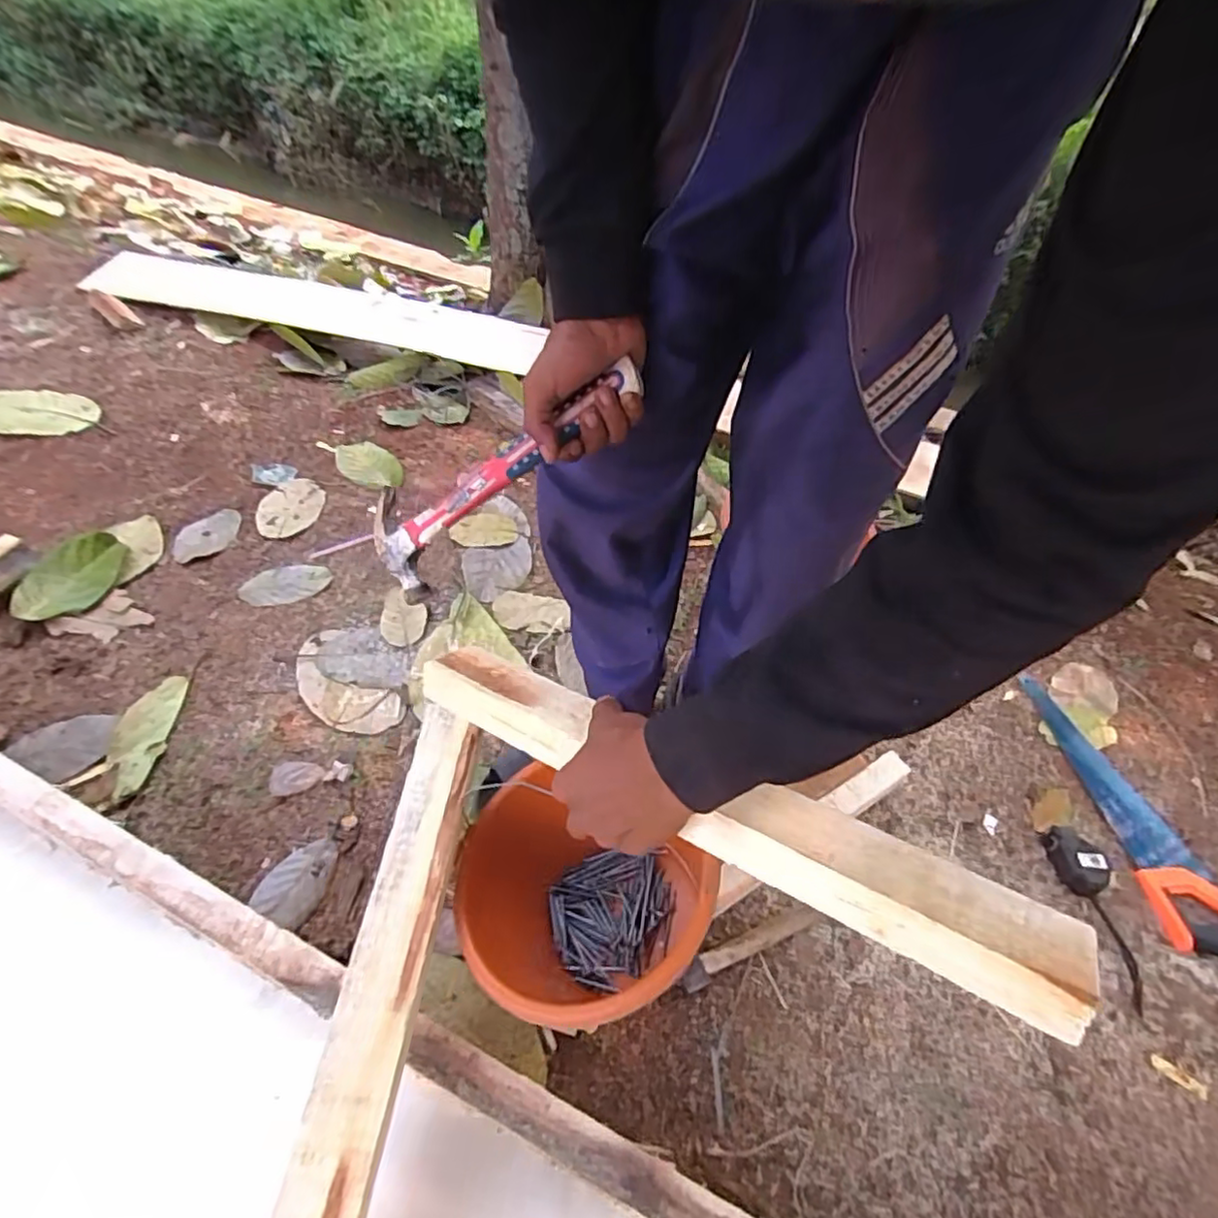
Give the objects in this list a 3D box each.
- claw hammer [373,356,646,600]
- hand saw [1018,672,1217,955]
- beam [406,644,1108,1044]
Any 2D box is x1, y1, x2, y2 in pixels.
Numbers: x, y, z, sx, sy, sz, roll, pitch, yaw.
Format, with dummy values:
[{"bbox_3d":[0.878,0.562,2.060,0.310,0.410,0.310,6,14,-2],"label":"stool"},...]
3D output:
[{"bbox_3d":[-0.089,-0.115,0.535,0.264,0.055,0.080,-33,50,15],"label":"claw hammer"},{"bbox_3d":[0.746,0.275,0.930,0.124,0.023,0.432,1,48,-6],"label":"hand saw"},{"bbox_3d":[0.052,0.123,0.464,0.493,0.034,0.061,19,47,30],"label":"beam"}]

